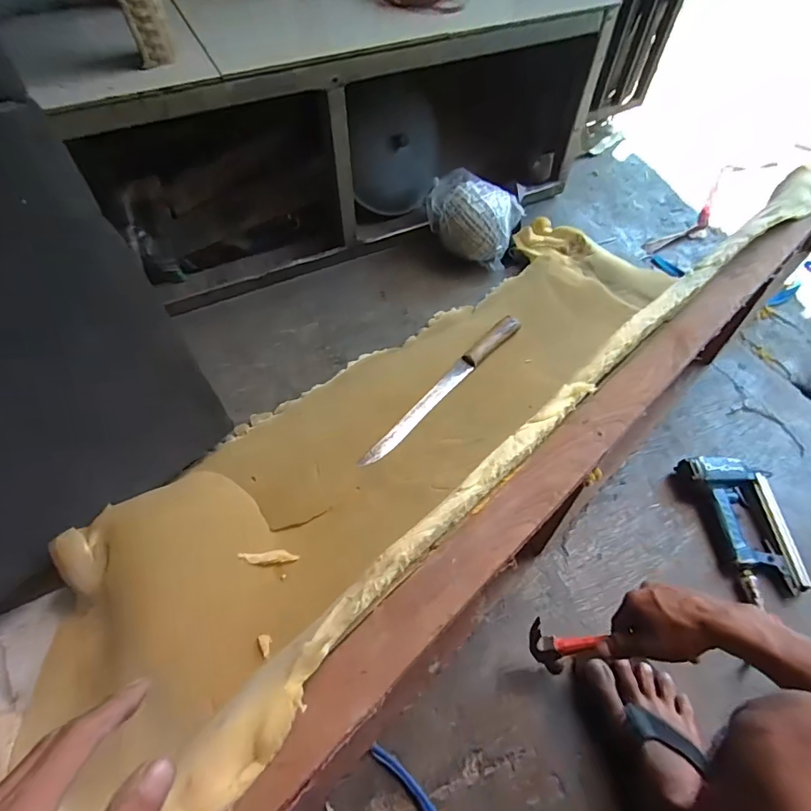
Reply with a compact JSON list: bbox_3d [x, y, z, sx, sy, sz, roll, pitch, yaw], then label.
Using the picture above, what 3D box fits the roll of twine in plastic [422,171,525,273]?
[{"bbox_3d":[0.148,-0.427,1.018,0.198,0.124,0.163,19,58,11],"label":"roll of twine in plastic"}]

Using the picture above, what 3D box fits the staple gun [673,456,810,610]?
[{"bbox_3d":[0.530,0.177,0.716,0.122,0.038,0.208,-4,57,-3],"label":"staple gun"}]

